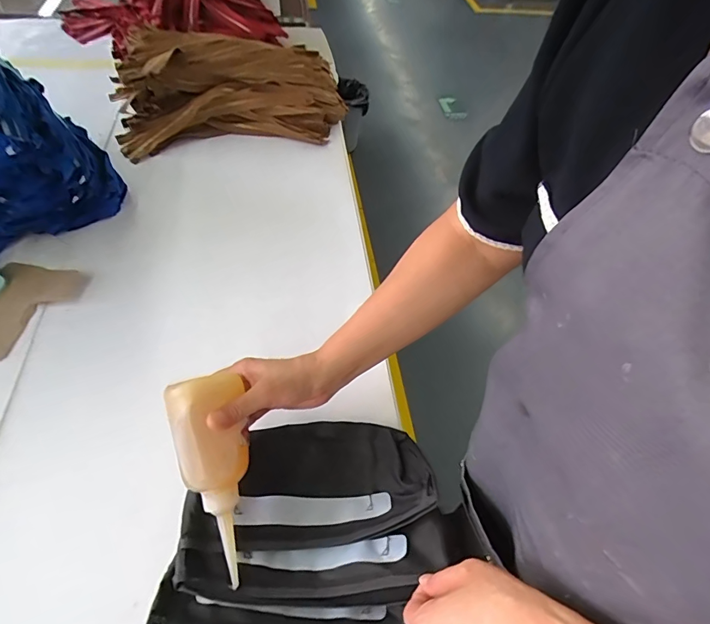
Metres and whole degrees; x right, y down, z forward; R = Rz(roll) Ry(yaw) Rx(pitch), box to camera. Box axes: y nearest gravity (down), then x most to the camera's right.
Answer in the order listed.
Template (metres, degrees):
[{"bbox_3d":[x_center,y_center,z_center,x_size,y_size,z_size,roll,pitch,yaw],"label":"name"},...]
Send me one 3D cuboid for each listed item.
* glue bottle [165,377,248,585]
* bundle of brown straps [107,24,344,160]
[{"bbox_3d":[-0.123,0.144,0.380,0.059,0.047,0.175,-11,90,-5],"label":"glue bottle"},{"bbox_3d":[-0.242,-0.432,0.816,0.418,0.138,0.229,-2,53,-7],"label":"bundle of brown straps"}]

